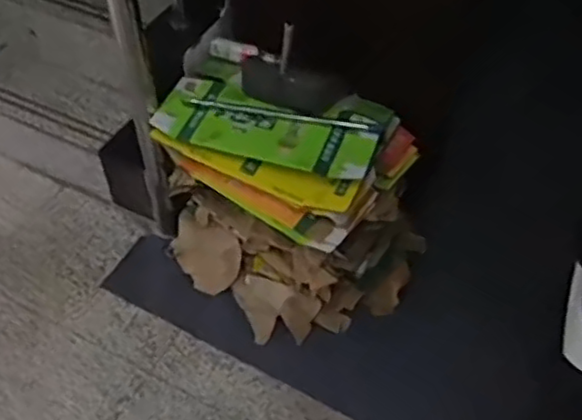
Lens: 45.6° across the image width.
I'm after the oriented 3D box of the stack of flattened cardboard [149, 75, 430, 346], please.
[{"bbox_3d":[0.000,-0.006,1.763,0.632,0.474,0.433,7,50,7],"label":"stack of flattened cardboard"}]

